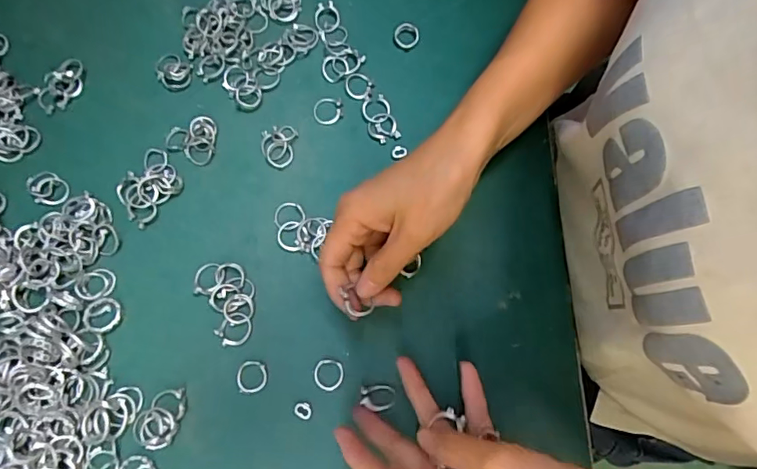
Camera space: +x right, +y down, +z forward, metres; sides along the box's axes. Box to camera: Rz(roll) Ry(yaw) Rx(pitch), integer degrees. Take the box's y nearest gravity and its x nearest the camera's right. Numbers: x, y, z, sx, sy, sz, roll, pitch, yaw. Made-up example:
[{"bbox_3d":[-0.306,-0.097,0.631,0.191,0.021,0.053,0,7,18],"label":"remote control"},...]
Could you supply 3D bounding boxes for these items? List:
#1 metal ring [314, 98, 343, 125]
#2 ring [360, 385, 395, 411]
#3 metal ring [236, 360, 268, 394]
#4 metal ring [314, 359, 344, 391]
[{"bbox_3d":[-0.039,-0.097,0.397,0.022,0.004,0.021,0,71,-1],"label":"metal ring"},{"bbox_3d":[-0.001,0.103,0.324,0.022,0.022,0.005,14,112,0],"label":"ring"},{"bbox_3d":[-0.083,0.093,0.334,0.020,0.004,0.020,0,71,-1],"label":"metal ring"},{"bbox_3d":[-0.033,0.092,0.335,0.019,0.004,0.020,0,71,-1],"label":"metal ring"}]

